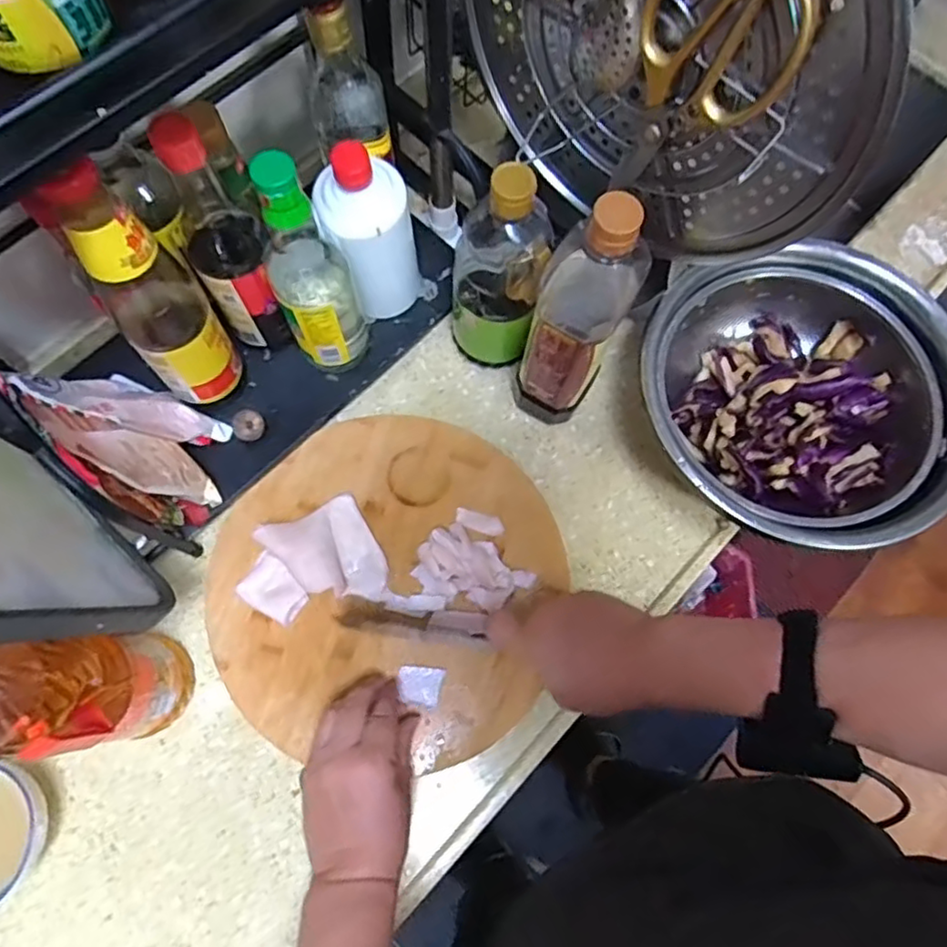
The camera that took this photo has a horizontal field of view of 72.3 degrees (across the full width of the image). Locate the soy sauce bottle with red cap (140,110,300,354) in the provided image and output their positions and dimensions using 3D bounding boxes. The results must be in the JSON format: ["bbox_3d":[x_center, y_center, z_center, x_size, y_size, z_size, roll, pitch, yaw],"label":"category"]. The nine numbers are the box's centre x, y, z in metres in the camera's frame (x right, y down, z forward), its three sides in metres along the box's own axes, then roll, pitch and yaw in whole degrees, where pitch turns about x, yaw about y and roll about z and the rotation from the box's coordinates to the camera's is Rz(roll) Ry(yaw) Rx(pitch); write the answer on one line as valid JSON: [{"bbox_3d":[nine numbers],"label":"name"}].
[{"bbox_3d":[-0.196,-0.177,0.518,0.058,0.239,0.069,-32,77,-11],"label":"soy sauce bottle with red cap"}]

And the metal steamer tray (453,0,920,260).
[{"bbox_3d":[0.111,-0.274,0.407,0.308,0.282,0.035,39,75,9],"label":"metal steamer tray"}]

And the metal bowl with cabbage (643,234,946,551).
[{"bbox_3d":[0.296,-0.061,0.615,0.283,0.118,0.271,1,73,-2],"label":"metal bowl with cabbage"}]

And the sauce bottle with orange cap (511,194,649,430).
[{"bbox_3d":[0.083,-0.122,0.540,0.067,0.277,0.065,26,74,6],"label":"sauce bottle with orange cap"}]

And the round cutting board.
[{"bbox_3d":[-0.080,0.092,0.598,0.309,0.027,0.304,1,73,-2],"label":"round cutting board"}]

